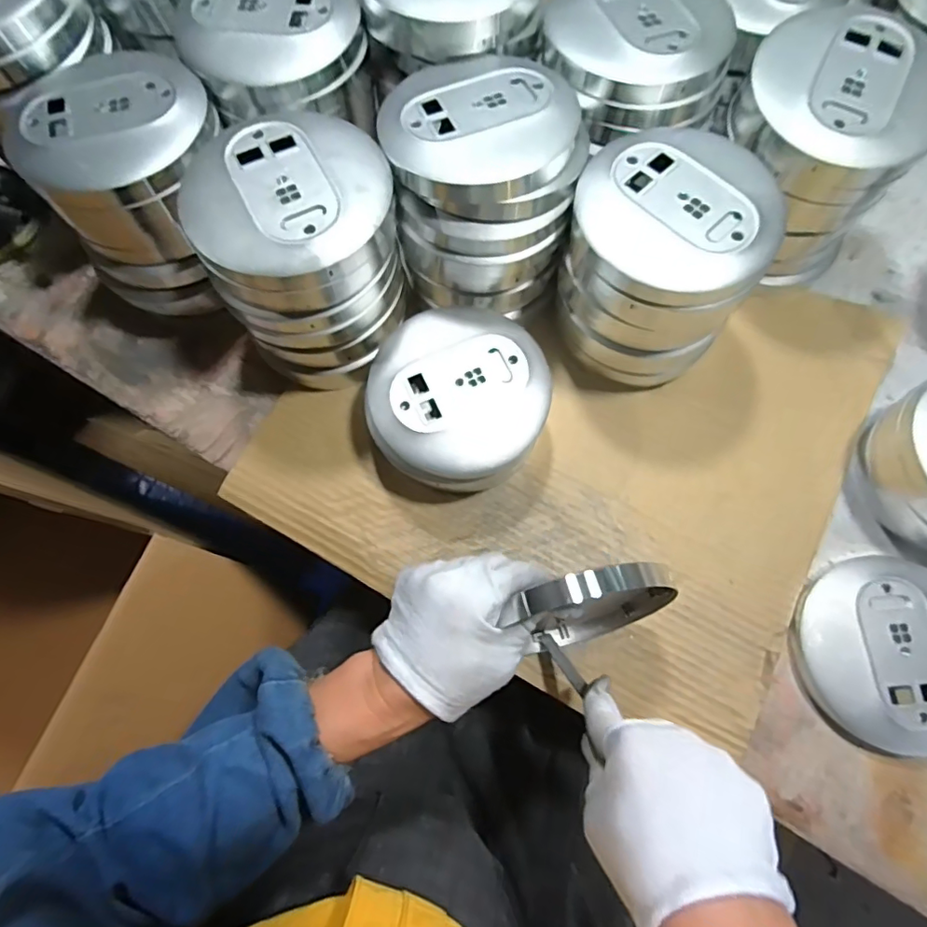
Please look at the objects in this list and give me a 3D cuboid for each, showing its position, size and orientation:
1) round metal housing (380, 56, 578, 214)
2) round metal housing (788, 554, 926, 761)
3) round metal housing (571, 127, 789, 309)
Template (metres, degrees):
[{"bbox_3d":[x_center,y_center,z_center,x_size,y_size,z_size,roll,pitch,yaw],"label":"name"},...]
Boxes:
[{"bbox_3d":[0.014,-0.238,0.378,0.126,0.046,0.117,0,74,1],"label":"round metal housing"},{"bbox_3d":[0.314,0.138,0.390,0.132,0.021,0.134,-1,74,2],"label":"round metal housing"},{"bbox_3d":[0.147,-0.171,0.371,0.133,0.041,0.121,26,76,8],"label":"round metal housing"}]

